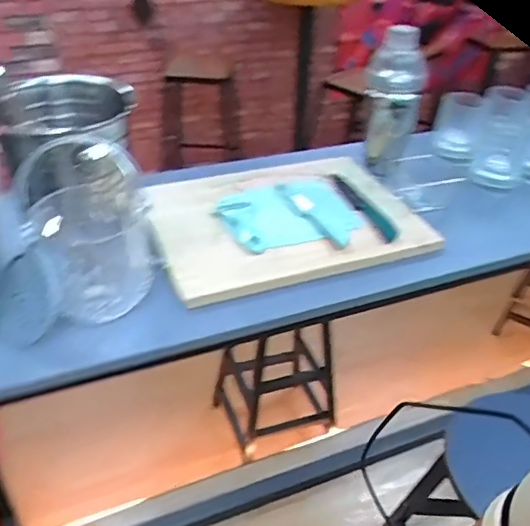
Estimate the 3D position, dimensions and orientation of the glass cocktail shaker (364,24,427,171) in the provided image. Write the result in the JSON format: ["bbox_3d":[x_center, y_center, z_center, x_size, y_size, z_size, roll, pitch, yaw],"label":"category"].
[{"bbox_3d":[0.216,-0.270,0.963,0.090,0.241,0.090,13,38,12],"label":"glass cocktail shaker"}]

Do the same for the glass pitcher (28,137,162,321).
[{"bbox_3d":[-0.193,-0.038,0.647,0.124,0.145,0.133,-1,39,1],"label":"glass pitcher"}]

